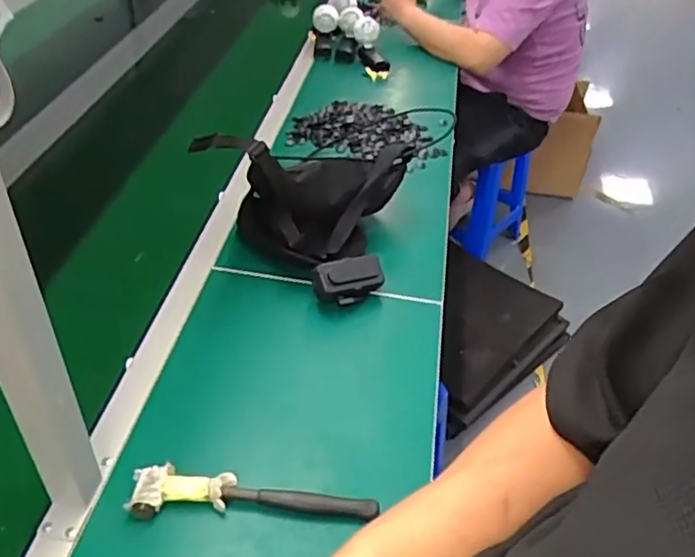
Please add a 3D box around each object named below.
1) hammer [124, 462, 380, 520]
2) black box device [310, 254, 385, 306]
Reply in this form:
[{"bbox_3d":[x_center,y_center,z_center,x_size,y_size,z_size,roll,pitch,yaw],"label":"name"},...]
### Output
[{"bbox_3d":[-0.098,0.229,0.692,0.253,0.035,0.045,2,41,-4],"label":"hammer"},{"bbox_3d":[0.002,0.005,0.927,0.101,0.066,0.043,-9,43,-16],"label":"black box device"}]

